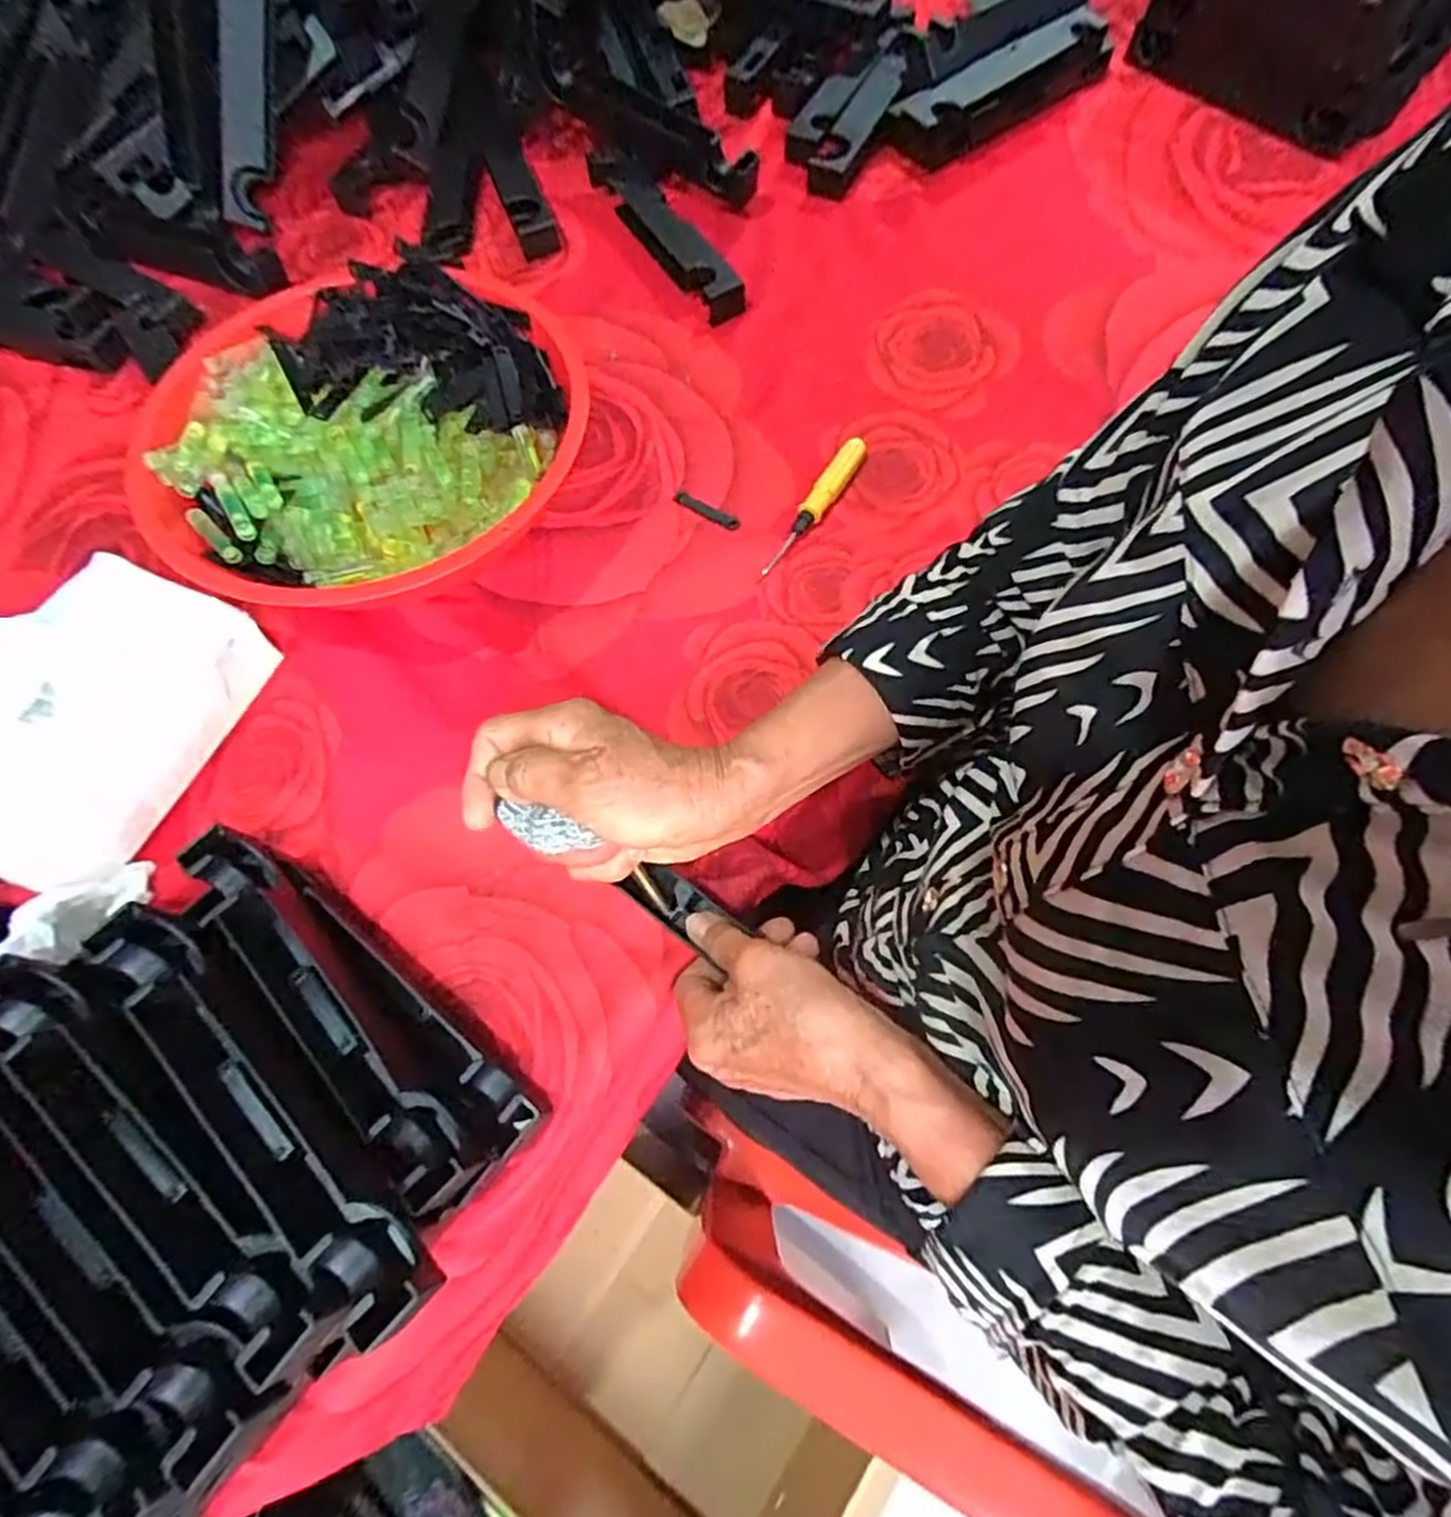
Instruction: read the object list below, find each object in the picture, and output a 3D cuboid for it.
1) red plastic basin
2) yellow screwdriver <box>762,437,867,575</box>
[{"bbox_3d":[-0.204,-0.174,0.455,0.237,0.084,0.239,-4,68,2],"label":"red plastic basin"},{"bbox_3d":[0.056,-0.159,0.476,0.015,0.011,0.113,32,73,15],"label":"yellow screwdriver"}]

